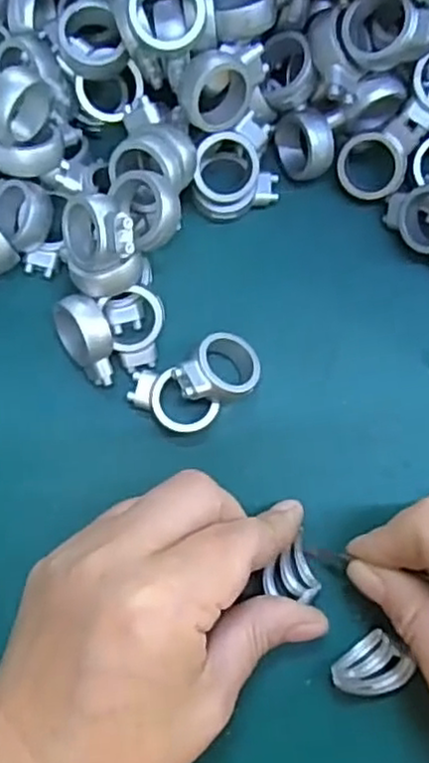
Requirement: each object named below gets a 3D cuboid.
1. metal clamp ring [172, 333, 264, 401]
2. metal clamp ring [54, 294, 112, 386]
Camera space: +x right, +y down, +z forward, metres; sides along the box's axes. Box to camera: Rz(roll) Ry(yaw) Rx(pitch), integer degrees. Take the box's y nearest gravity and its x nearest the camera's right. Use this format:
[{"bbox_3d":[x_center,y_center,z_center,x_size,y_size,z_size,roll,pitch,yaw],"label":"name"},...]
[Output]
[{"bbox_3d":[0.001,-0.004,0.253,0.034,0.011,0.023,-27,81,-32],"label":"metal clamp ring"},{"bbox_3d":[-0.047,-0.015,0.255,0.019,0.018,0.032,-22,84,-5],"label":"metal clamp ring"}]

